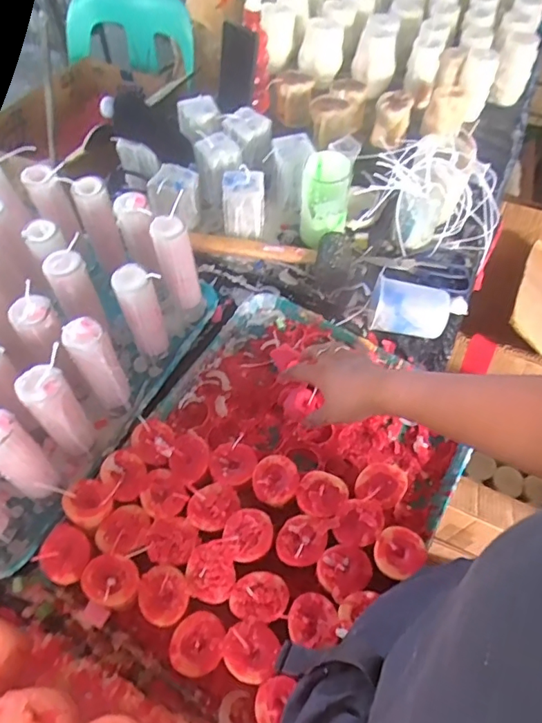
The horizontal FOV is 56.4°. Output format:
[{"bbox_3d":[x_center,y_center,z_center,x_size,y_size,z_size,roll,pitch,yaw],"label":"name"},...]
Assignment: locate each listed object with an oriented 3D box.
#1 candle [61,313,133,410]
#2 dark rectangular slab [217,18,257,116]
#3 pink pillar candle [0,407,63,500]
[{"bbox_3d":[-0.188,0.006,0.556,0.038,0.142,0.033,-28,62,-18],"label":"candle"},{"bbox_3d":[-0.063,-0.519,0.913,0.076,0.181,0.011,32,68,7],"label":"dark rectangular slab"},{"bbox_3d":[-0.247,0.097,0.498,0.040,0.137,0.047,-39,66,-23],"label":"pink pillar candle"}]

